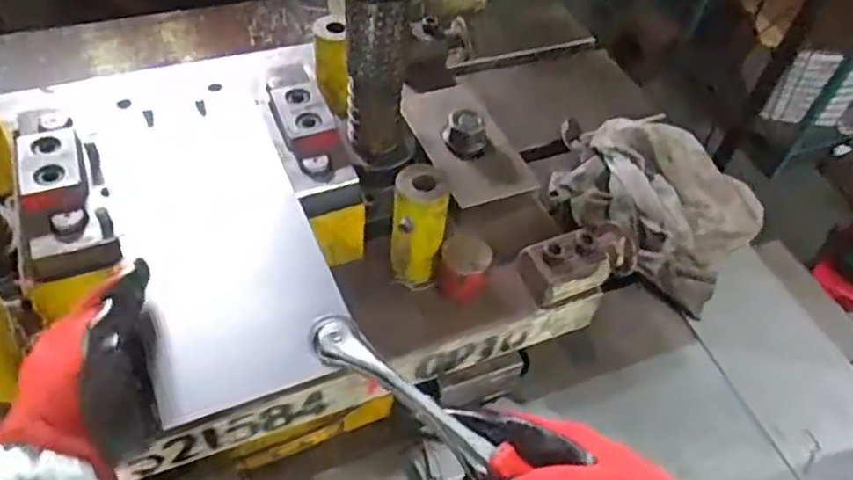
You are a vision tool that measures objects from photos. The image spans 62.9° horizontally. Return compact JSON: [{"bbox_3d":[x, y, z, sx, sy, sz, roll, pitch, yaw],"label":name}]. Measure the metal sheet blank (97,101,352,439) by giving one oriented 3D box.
[{"bbox_3d":[-0.139,-0.001,0.469,0.117,0.006,0.243,-17,54,-19],"label":"metal sheet blank"}]

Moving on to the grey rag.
[{"bbox_3d":[0.246,-0.067,0.785,0.178,0.074,0.263,-32,59,-29],"label":"grey rag"}]

